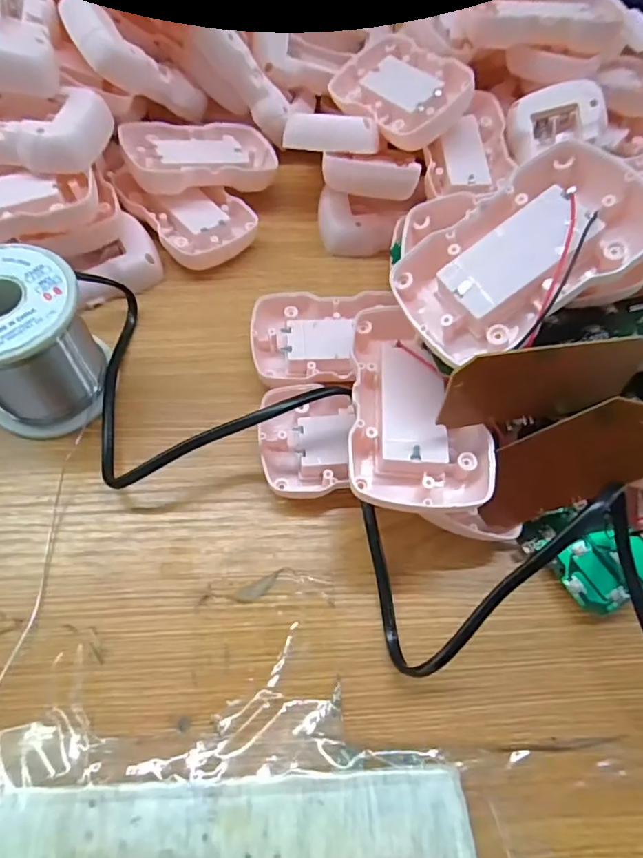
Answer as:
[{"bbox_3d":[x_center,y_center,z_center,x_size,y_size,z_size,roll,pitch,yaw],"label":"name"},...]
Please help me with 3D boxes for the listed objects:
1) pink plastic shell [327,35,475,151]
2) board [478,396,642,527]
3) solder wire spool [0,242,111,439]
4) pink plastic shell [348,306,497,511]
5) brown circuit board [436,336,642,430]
[{"bbox_3d":[0.047,-0.202,0.318,0.056,0.020,0.084,-38,59,7],"label":"pink plastic shell"},{"bbox_3d":[0.094,0.015,0.207,0.035,0.072,0.004,53,30,-13],"label":"board"},{"bbox_3d":[-0.134,-0.039,0.239,0.059,0.063,0.059,1,63,-2],"label":"solder wire spool"},{"bbox_3d":[0.040,-0.010,0.215,0.056,0.021,0.080,4,63,0],"label":"pink plastic shell"},{"bbox_3d":[0.079,-0.017,0.192,0.073,0.037,0.011,-9,63,-7],"label":"brown circuit board"}]

